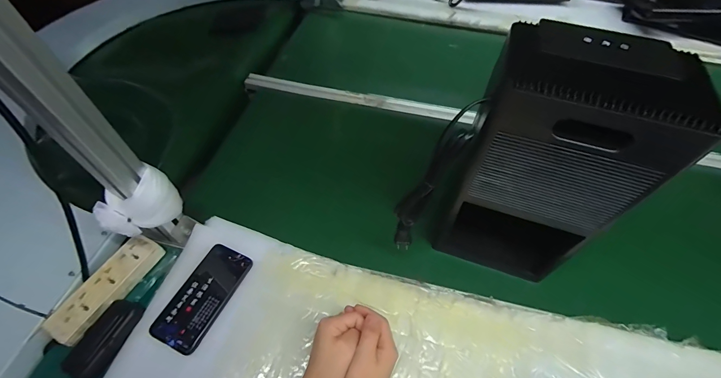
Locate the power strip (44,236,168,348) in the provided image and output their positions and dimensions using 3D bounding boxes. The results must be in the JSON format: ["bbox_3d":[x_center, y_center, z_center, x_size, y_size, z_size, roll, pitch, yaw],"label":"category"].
[{"bbox_3d":[-0.389,0.149,0.505,0.055,0.024,0.168,22,57,13],"label":"power strip"}]

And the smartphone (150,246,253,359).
[{"bbox_3d":[-0.241,0.163,0.504,0.079,0.007,0.154,21,57,12],"label":"smartphone"}]

